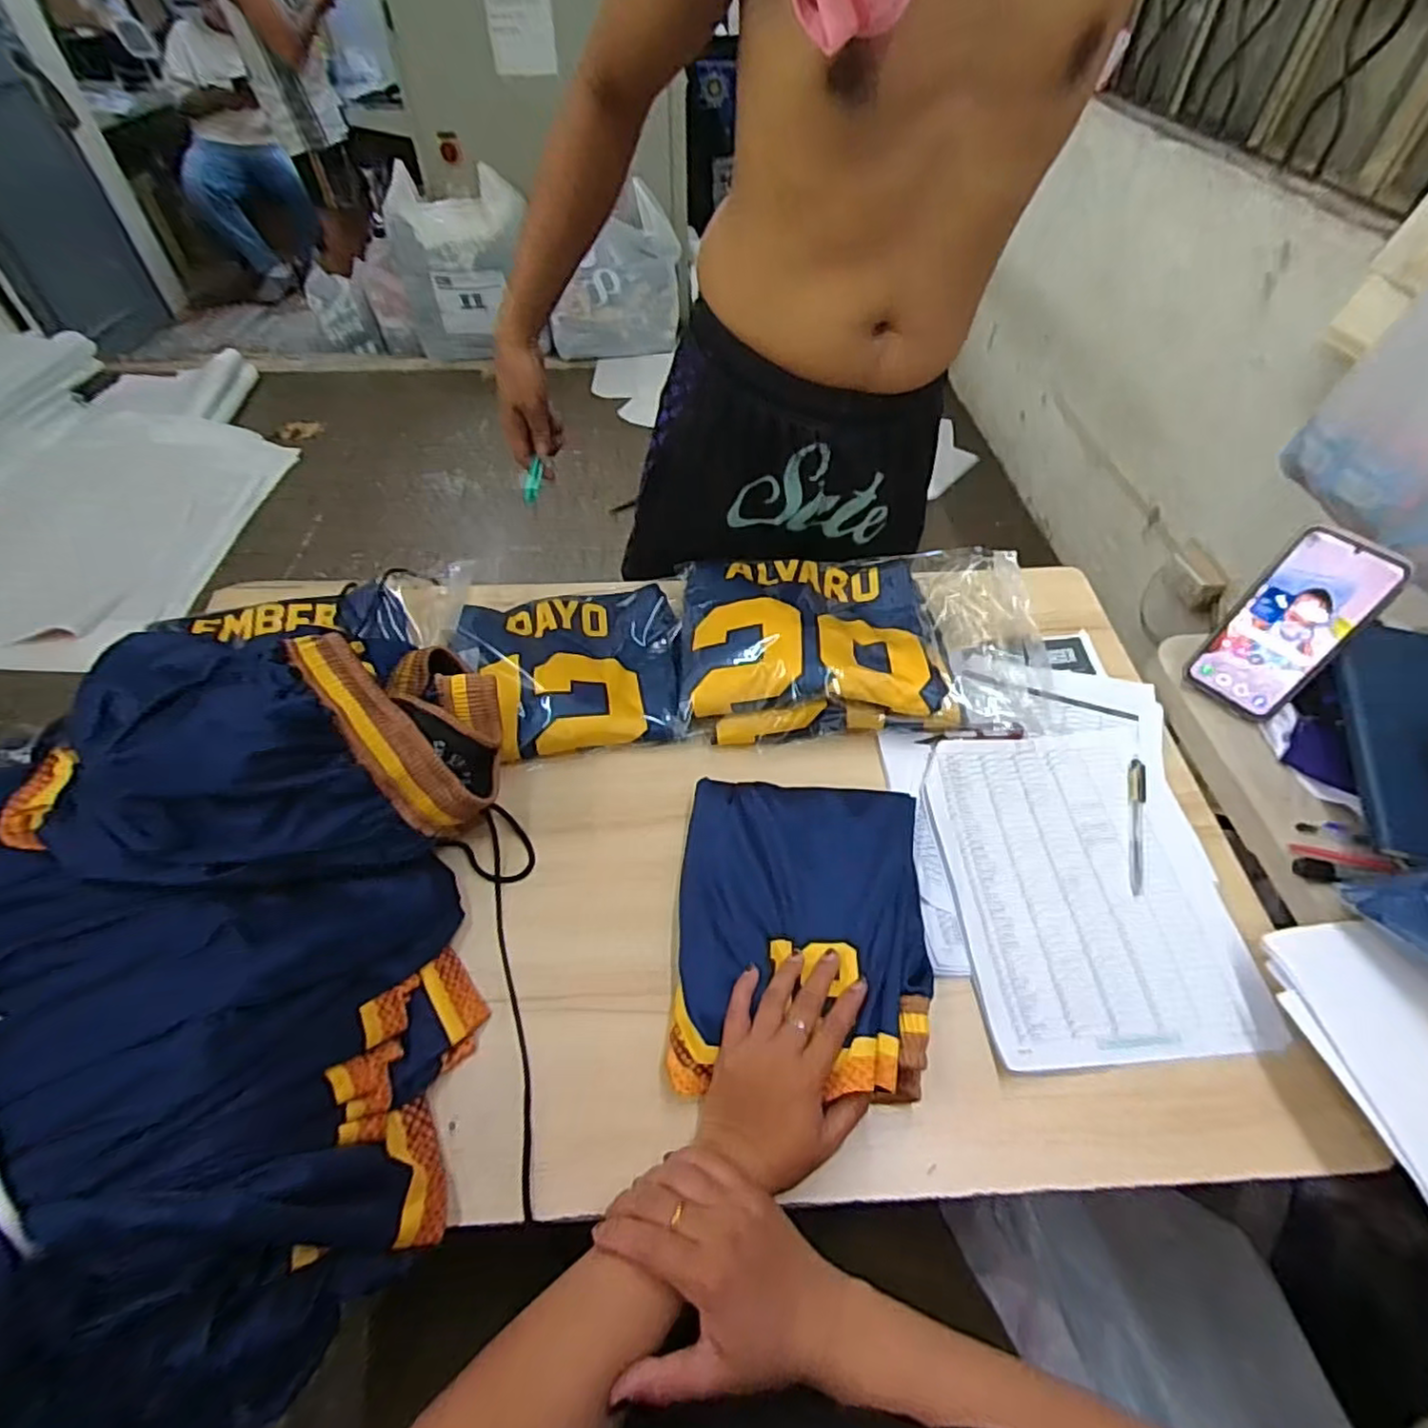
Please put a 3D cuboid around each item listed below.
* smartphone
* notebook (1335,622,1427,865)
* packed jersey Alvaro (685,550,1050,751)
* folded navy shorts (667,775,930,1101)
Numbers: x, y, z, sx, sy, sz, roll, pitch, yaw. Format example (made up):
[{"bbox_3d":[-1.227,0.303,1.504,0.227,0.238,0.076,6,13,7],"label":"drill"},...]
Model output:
[{"bbox_3d":[0.497,-0.074,0.588,0.009,0.162,0.082,-22,53,-40],"label":"smartphone"},{"bbox_3d":[0.581,0.020,0.546,0.117,0.016,0.206,8,68,5],"label":"notebook"},{"bbox_3d":[0.149,-0.078,0.686,0.356,0.074,0.199,-1,50,-1],"label":"packed jersey Alvaro"},{"bbox_3d":[0.066,0.161,0.526,0.186,0.043,0.229,5,50,4],"label":"folded navy shorts"}]

